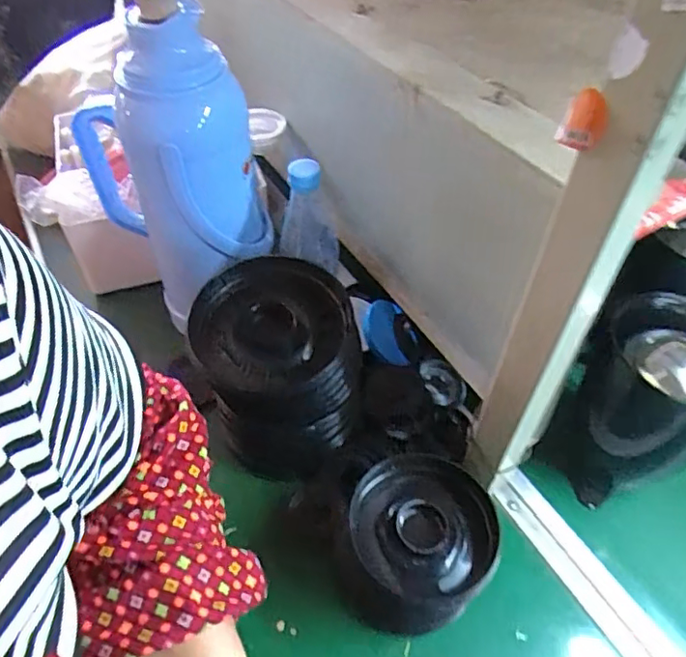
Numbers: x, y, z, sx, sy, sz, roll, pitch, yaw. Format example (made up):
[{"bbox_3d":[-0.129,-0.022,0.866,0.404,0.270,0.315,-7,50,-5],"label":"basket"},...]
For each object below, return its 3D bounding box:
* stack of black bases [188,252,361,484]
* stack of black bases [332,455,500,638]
[{"bbox_3d":[-0.051,0.036,0.526,0.127,0.142,0.151,-23,53,-21],"label":"stack of black bases"},{"bbox_3d":[0.061,0.190,0.484,0.130,0.092,0.127,-24,53,-21],"label":"stack of black bases"}]

